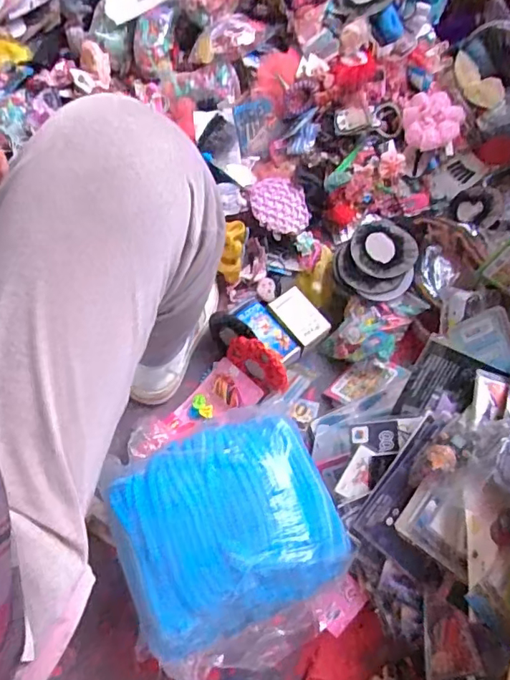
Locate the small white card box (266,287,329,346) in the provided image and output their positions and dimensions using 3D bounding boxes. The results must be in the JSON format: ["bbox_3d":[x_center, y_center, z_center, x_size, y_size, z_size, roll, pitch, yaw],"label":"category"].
[{"bbox_3d":[0.062,-0.033,0.734,0.049,0.012,0.081,-40,76,4],"label":"small white card box"}]

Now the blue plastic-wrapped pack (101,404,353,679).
[{"bbox_3d":[-0.023,0.211,0.545,0.225,0.078,0.240,-25,72,-10],"label":"blue plastic-wrapped pack"}]

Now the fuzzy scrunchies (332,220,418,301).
[{"bbox_3d":[0.171,-0.114,0.755,0.109,0.046,0.125,16,70,4],"label":"fuzzy scrunchies"}]

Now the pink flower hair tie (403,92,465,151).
[{"bbox_3d":[0.274,-0.336,0.806,0.079,0.035,0.084,1,70,-2],"label":"pink flower hair tie"}]

